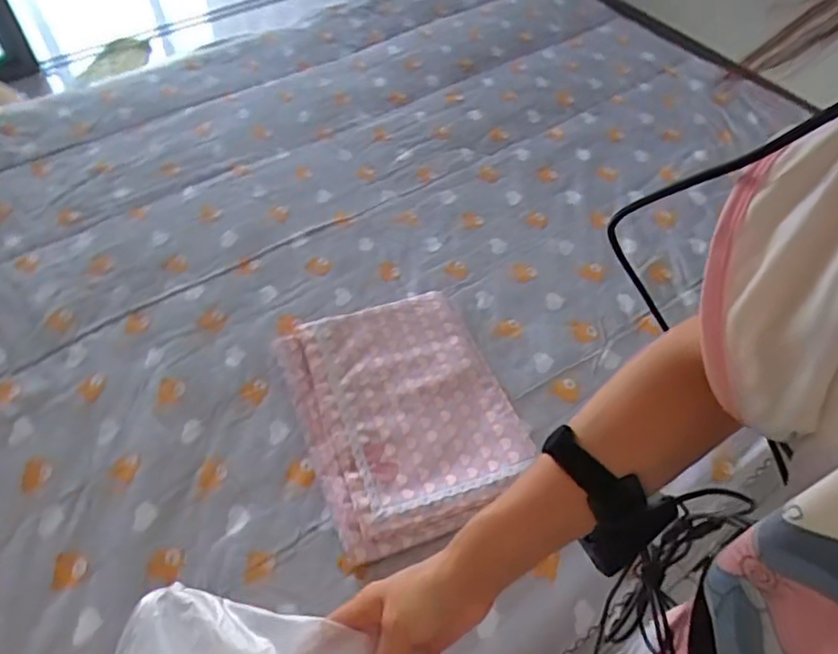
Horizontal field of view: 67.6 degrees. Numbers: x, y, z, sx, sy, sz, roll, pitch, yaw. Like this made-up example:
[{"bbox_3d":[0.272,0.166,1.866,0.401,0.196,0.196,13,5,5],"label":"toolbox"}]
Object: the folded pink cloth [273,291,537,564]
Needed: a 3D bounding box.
[{"bbox_3d":[-0.021,0.122,0.952,0.311,0.052,0.390,-19,55,-14],"label":"folded pink cloth"}]

